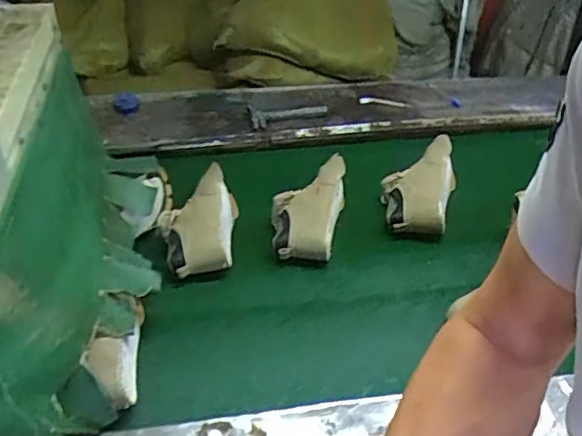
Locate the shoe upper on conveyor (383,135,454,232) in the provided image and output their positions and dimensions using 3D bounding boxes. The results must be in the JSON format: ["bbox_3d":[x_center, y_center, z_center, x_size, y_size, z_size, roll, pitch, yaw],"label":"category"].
[{"bbox_3d":[0.277,-0.071,1.301,0.148,0.098,0.243,9,40,11],"label":"shoe upper on conveyor"}]

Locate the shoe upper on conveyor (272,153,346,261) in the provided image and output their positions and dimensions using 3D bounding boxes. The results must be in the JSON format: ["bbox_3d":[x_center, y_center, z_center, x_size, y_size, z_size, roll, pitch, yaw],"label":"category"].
[{"bbox_3d":[0.048,-0.034,1.242,0.159,0.059,0.268,11,62,-4],"label":"shoe upper on conveyor"}]

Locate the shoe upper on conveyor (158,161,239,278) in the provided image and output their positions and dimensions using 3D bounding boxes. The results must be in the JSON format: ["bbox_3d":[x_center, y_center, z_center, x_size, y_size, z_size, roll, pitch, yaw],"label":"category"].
[{"bbox_3d":[-0.185,-0.002,1.216,0.160,0.073,0.254,-7,40,-9],"label":"shoe upper on conveyor"}]

